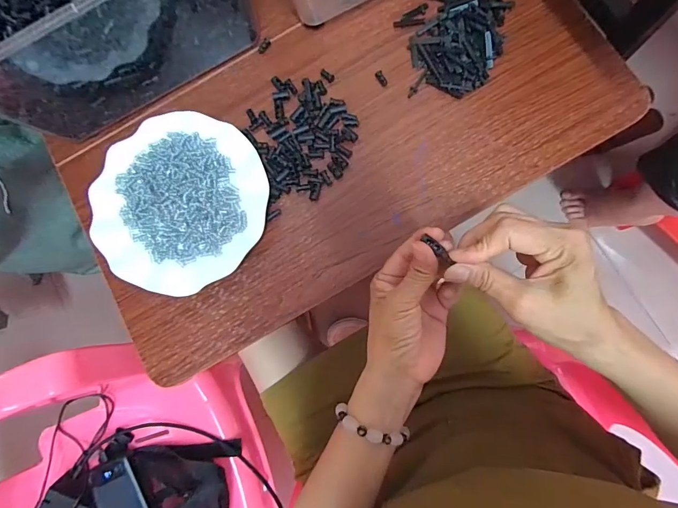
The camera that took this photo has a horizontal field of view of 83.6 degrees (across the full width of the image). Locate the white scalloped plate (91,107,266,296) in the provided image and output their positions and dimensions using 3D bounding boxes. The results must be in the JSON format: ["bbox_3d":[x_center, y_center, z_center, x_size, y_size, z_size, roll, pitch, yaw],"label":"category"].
[{"bbox_3d":[-0.162,-0.055,0.399,0.175,0.022,0.185,0,83,2],"label":"white scalloped plate"}]

